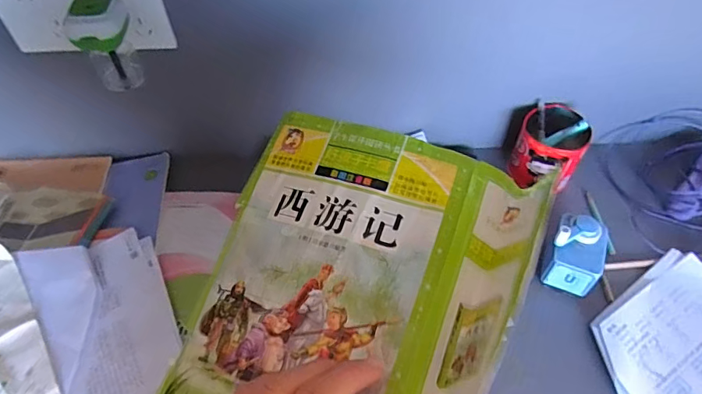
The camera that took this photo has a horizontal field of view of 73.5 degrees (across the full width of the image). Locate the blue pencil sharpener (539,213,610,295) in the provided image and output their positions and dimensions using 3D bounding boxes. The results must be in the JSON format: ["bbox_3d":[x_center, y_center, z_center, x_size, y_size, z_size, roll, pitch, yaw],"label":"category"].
[{"bbox_3d":[0.270,0.068,0.574,0.067,0.086,0.077,17,55,13],"label":"blue pencil sharpener"}]

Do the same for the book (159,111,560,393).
[{"bbox_3d":[0.002,0.057,0.311,0.204,0.034,0.231,15,65,18],"label":"book"}]

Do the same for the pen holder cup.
[{"bbox_3d":[0.281,-0.064,0.670,0.088,0.092,0.090,0,53,0],"label":"pen holder cup"}]

